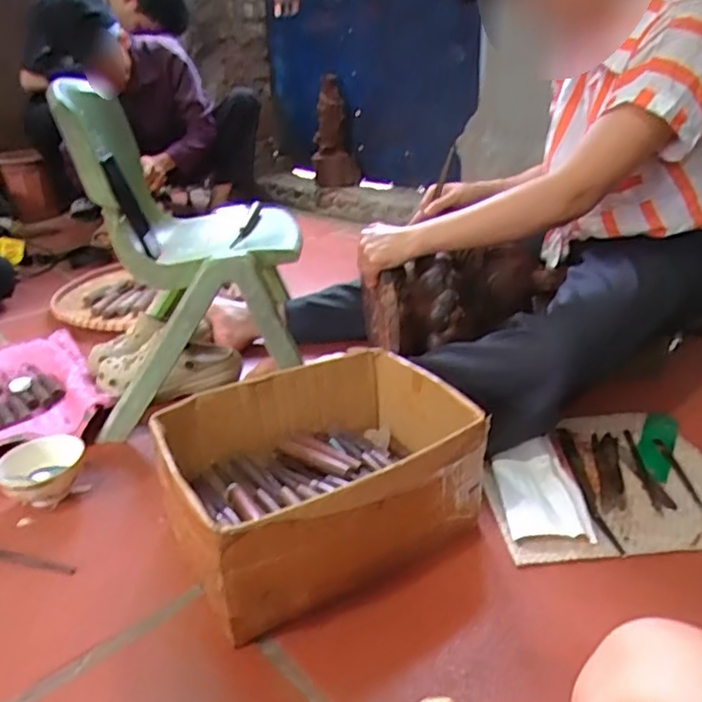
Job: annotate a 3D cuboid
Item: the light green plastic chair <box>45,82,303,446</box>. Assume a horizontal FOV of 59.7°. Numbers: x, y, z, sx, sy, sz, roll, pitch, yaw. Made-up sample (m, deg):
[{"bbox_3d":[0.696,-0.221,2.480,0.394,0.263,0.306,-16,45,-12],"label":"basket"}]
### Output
[{"bbox_3d":[-0.248,-0.162,0.994,0.317,0.474,0.316,-5,25,-6],"label":"light green plastic chair"}]

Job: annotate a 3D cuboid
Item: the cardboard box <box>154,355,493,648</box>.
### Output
[{"bbox_3d":[-0.036,0.138,0.732,0.326,0.146,0.267,-15,28,-25],"label":"cardboard box"}]

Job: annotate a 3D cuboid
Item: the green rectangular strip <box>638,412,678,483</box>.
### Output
[{"bbox_3d":[0.436,0.130,0.870,0.044,0.005,0.176,24,31,22],"label":"green rectangular strip"}]

